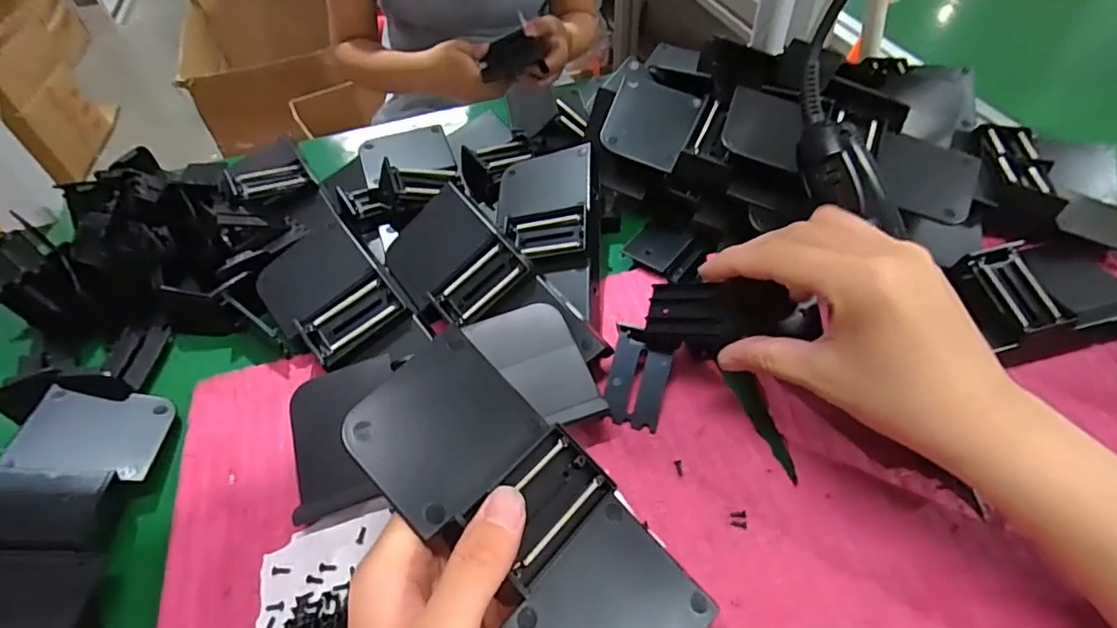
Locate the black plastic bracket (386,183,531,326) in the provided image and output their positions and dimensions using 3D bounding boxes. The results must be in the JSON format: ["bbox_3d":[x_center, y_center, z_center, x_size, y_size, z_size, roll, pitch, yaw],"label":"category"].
[{"bbox_3d":[-0.071,-0.036,0.372,0.070,0.011,0.095,-43,59,-1],"label":"black plastic bracket"}]

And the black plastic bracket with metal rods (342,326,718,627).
[{"bbox_3d":[-0.011,0.082,0.231,0.160,0.013,0.069,46,63,8],"label":"black plastic bracket with metal rods"}]

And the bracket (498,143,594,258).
[{"bbox_3d":[-0.010,-0.079,0.409,0.068,0.014,0.098,-8,55,11],"label":"bracket"}]

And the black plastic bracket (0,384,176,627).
[{"bbox_3d":[-0.265,0.108,0.289,0.087,0.050,0.158,-2,51,0],"label":"black plastic bracket"}]

